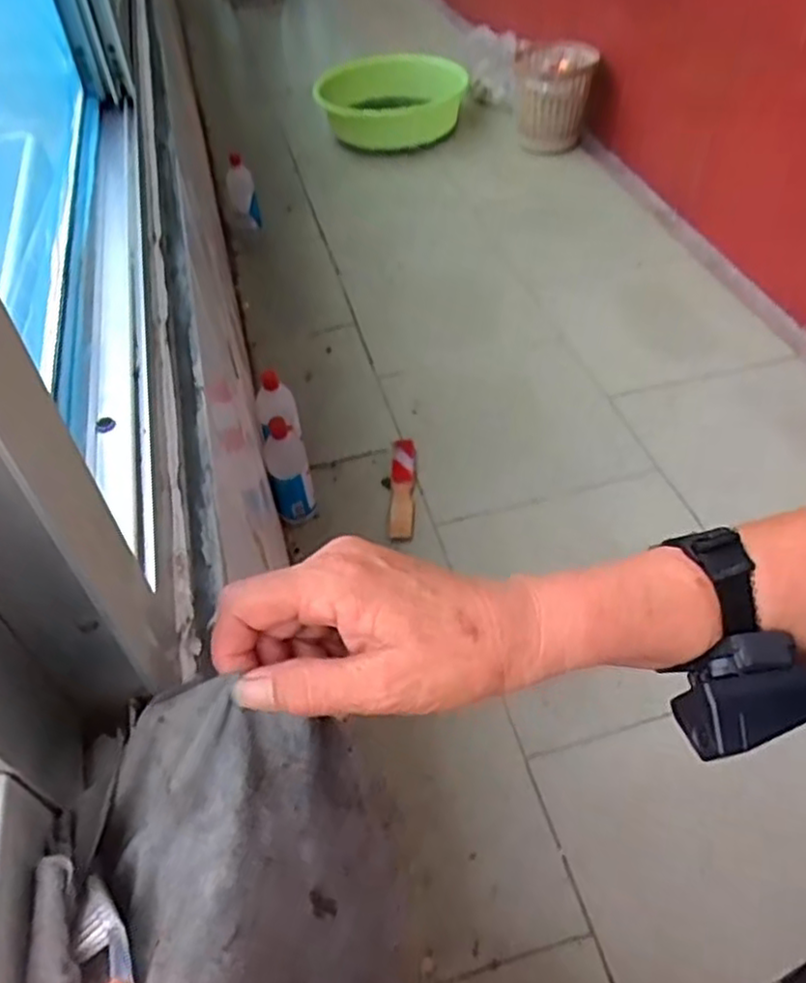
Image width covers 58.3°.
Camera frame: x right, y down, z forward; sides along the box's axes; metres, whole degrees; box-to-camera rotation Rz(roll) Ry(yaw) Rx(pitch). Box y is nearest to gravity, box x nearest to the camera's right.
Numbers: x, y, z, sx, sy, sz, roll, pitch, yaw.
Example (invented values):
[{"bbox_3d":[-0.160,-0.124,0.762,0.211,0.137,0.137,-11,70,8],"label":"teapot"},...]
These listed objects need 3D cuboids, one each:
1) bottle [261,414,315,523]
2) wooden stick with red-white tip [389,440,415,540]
[{"bbox_3d":[-0.175,-0.034,1.109,0.064,0.172,0.078,-16,46,-10],"label":"bottle"},{"bbox_3d":[0.000,-0.013,1.203,0.039,0.015,0.216,-2,46,3],"label":"wooden stick with red-white tip"}]

